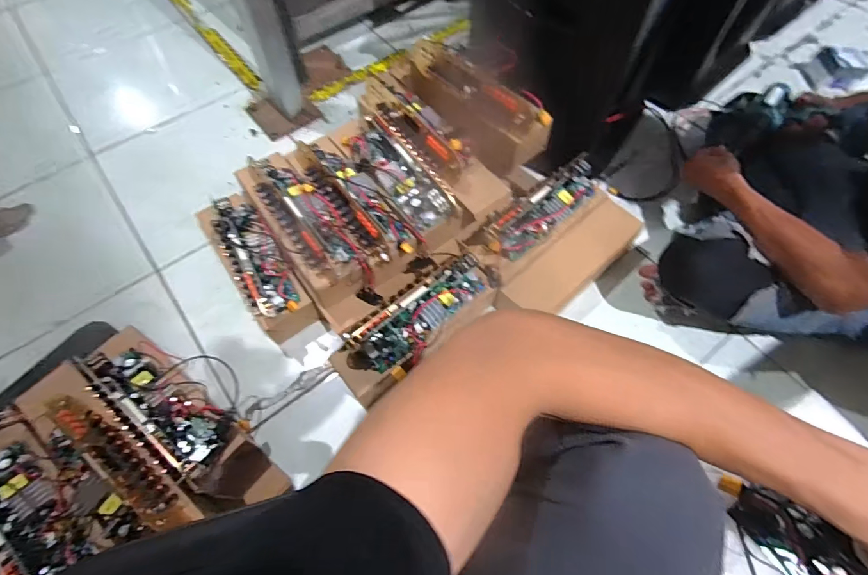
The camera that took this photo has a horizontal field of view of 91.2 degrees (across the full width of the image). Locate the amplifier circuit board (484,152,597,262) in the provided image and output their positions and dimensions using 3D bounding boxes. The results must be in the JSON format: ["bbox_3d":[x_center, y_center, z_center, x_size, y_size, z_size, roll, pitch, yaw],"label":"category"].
[{"bbox_3d":[0.208,-0.146,0.803,0.279,0.054,0.072,-37,68,-17],"label":"amplifier circuit board"}]

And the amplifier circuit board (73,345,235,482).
[{"bbox_3d":[-0.422,0.168,0.641,0.256,0.035,0.098,35,33,12],"label":"amplifier circuit board"}]

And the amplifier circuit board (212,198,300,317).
[{"bbox_3d":[-0.326,-0.061,0.770,0.087,0.062,0.274,-30,66,-14],"label":"amplifier circuit board"}]

